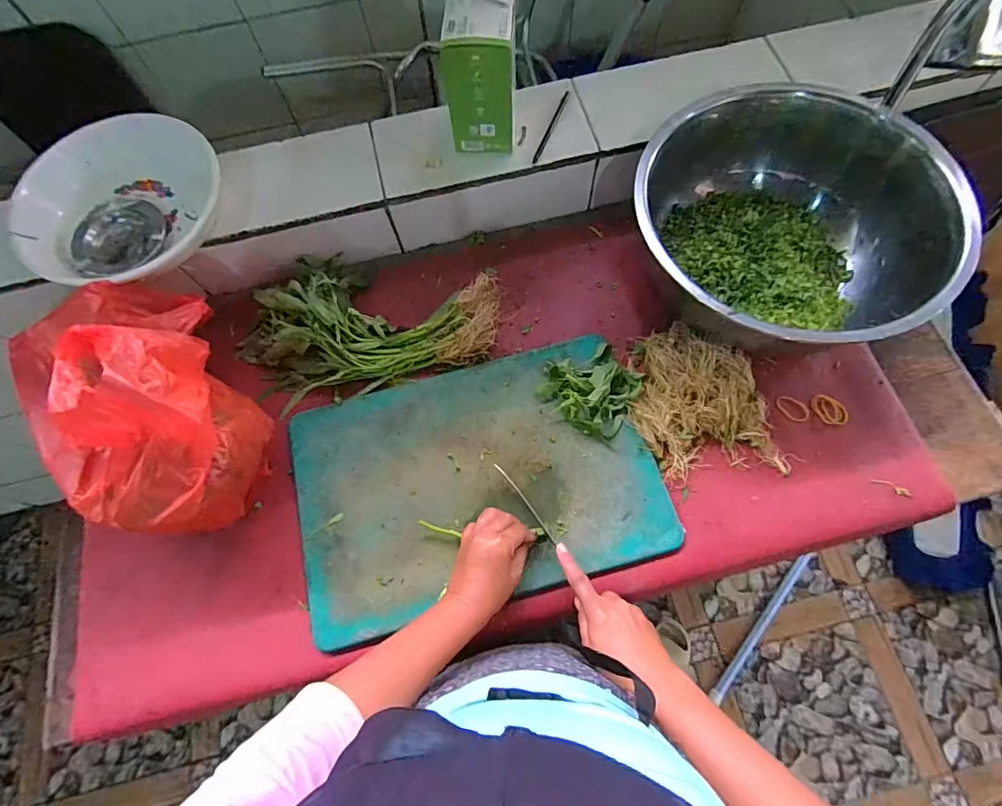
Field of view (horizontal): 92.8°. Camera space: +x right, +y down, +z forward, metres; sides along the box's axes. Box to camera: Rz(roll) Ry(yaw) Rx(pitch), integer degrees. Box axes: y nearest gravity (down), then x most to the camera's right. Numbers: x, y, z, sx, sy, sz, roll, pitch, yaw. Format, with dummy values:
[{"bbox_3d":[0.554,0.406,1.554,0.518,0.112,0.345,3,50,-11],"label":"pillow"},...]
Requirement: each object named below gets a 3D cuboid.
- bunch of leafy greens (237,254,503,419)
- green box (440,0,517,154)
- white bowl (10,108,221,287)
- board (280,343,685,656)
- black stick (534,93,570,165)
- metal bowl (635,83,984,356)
[{"bbox_3d":[-0.191,-0.132,0.664,0.363,0.049,0.215,-16,71,-3],"label":"bunch of leafy greens"},{"bbox_3d":[-0.023,-0.408,0.603,0.085,0.139,0.084,3,71,3],"label":"green box"},{"bbox_3d":[-0.505,-0.271,0.634,0.259,0.065,0.243,-1,71,2],"label":"white bowl"},{"bbox_3d":[-0.034,0.091,0.601,0.436,0.015,0.293,-14,71,-3],"label":"board"},{"bbox_3d":[0.070,-0.387,0.668,0.010,0.009,0.126,22,73,9],"label":"black stick"},{"bbox_3d":[0.347,-0.206,0.599,0.363,0.169,0.299,20,73,9],"label":"metal bowl"}]

